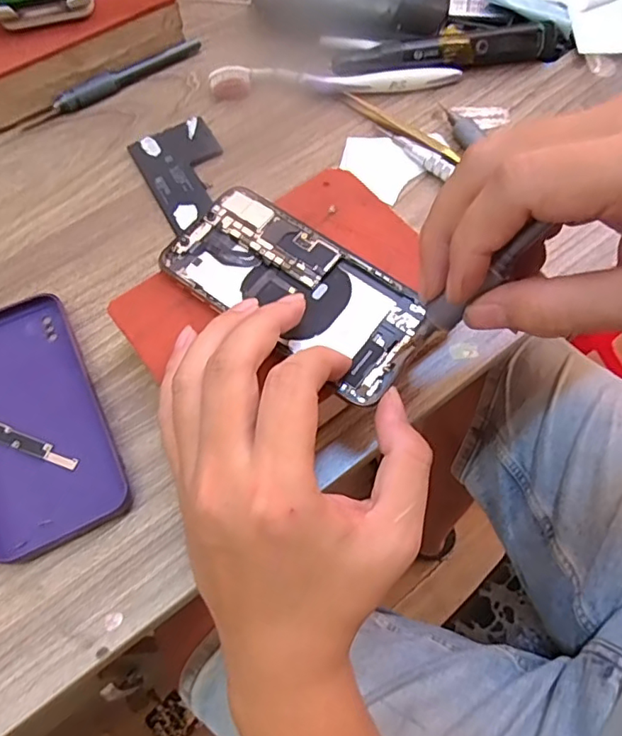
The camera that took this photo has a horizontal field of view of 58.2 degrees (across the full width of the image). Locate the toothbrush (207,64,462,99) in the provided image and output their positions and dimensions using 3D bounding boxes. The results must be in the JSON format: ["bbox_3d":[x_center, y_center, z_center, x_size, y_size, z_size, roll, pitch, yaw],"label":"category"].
[{"bbox_3d":[0.016,-0.212,0.411,0.180,0.014,0.023,1,65,5],"label":"toothbrush"}]

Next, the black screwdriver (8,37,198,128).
[{"bbox_3d":[-0.153,-0.215,0.420,0.154,0.015,0.015,-34,67,-10],"label":"black screwdriver"}]

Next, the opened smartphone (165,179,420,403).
[{"bbox_3d":[-0.008,-0.043,0.294,0.137,0.008,0.067,34,71,15],"label":"opened smartphone"}]

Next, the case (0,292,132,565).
[{"bbox_3d":[-0.155,0.027,0.307,0.073,0.010,0.145,-27,66,-7],"label":"case"}]

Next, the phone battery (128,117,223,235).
[{"bbox_3d":[-0.085,-0.136,0.384,0.056,0.007,0.089,-28,66,-8],"label":"phone battery"}]

